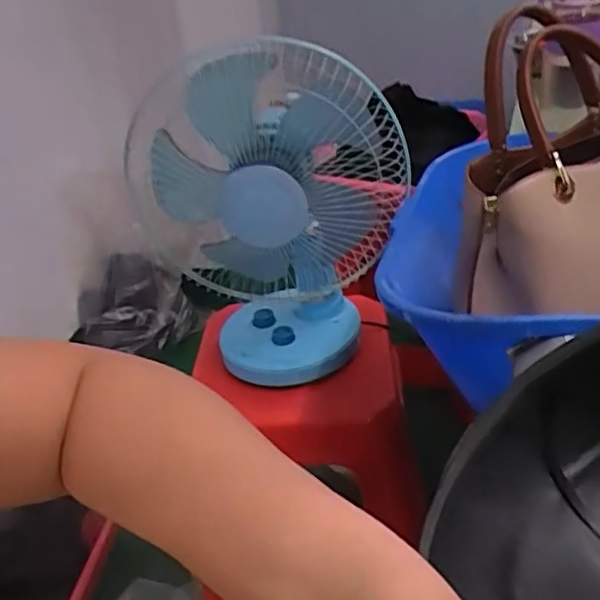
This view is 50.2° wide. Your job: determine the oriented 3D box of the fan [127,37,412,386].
[{"bbox_3d":[-0.016,-0.099,0.828,0.307,0.426,0.163,0,34,13],"label":"fan"}]

